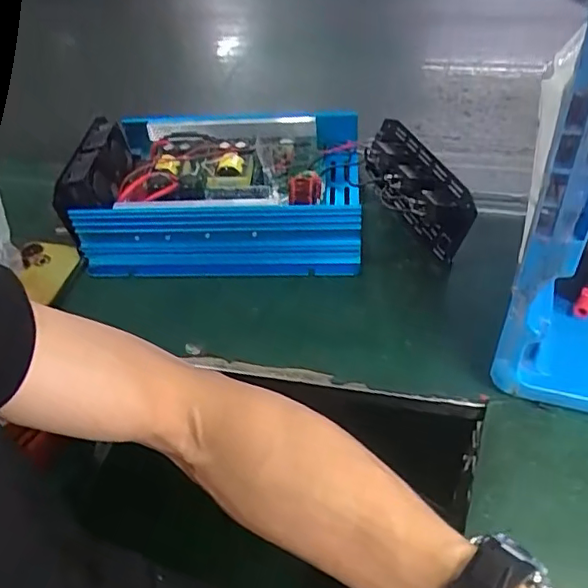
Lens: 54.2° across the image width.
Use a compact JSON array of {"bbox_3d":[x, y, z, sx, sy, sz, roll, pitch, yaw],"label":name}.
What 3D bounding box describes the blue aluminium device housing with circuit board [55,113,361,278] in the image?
[{"bbox_3d":[-0.081,-0.124,0.649,0.297,0.084,0.224,0,44,6],"label":"blue aluminium device housing with circuit board"}]

